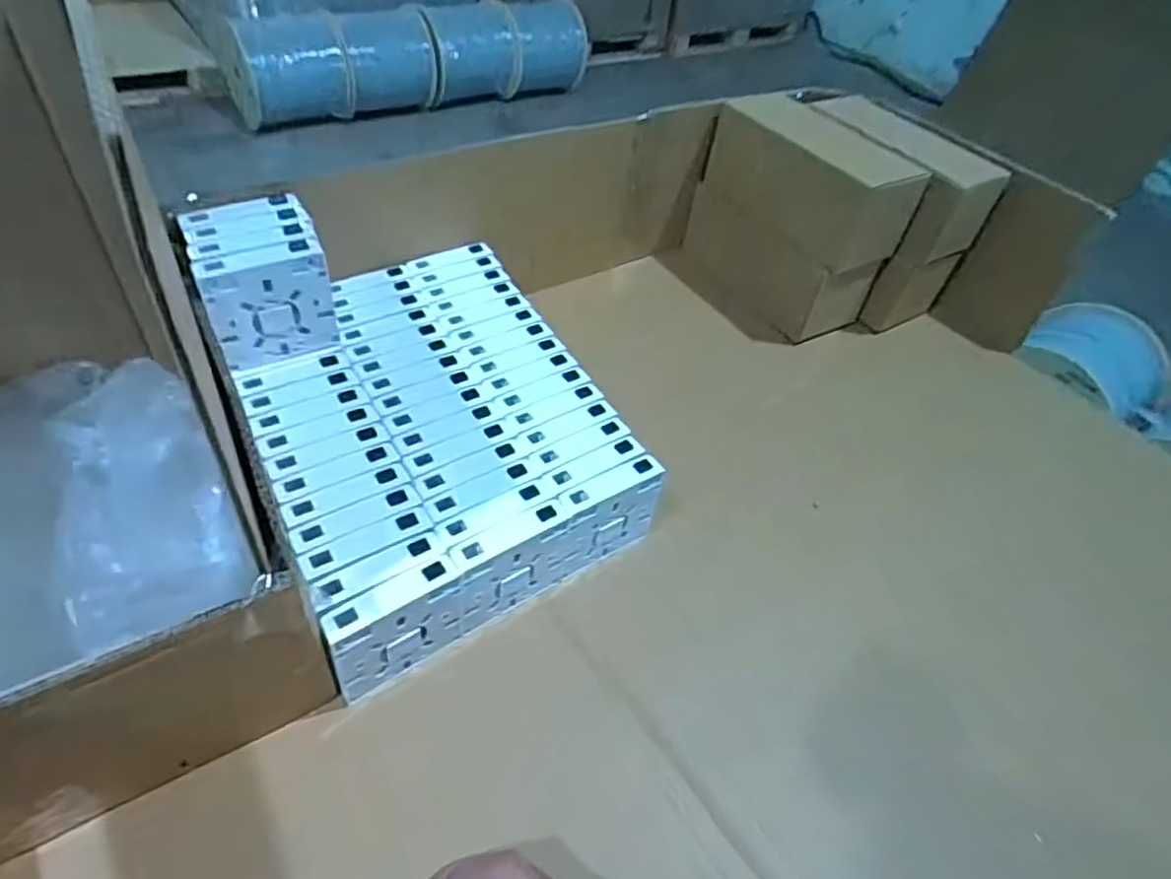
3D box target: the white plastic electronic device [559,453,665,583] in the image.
[{"bbox_3d":[0.018,0.061,0.537,0.084,0.087,0.020,-23,53,-25],"label":"white plastic electronic device"}]

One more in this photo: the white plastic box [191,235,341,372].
[{"bbox_3d":[-0.233,-0.097,0.522,0.084,0.093,0.022,-21,52,-24],"label":"white plastic box"}]

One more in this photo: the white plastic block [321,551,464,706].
[{"bbox_3d":[-0.122,0.124,0.453,0.084,0.085,0.020,-28,55,-28],"label":"white plastic block"}]

